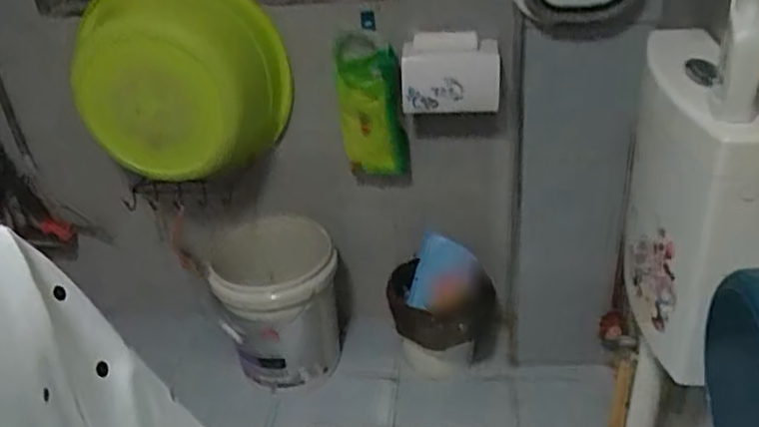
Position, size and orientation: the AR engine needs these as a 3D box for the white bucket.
[{"bbox_3d":[-0.265,0.240,1.793,0.327,0.350,0.291,-8,33,-5],"label":"white bucket"}]

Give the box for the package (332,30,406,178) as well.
[{"bbox_3d":[-0.020,-0.237,1.599,0.171,0.335,0.043,17,39,29],"label":"package"}]

